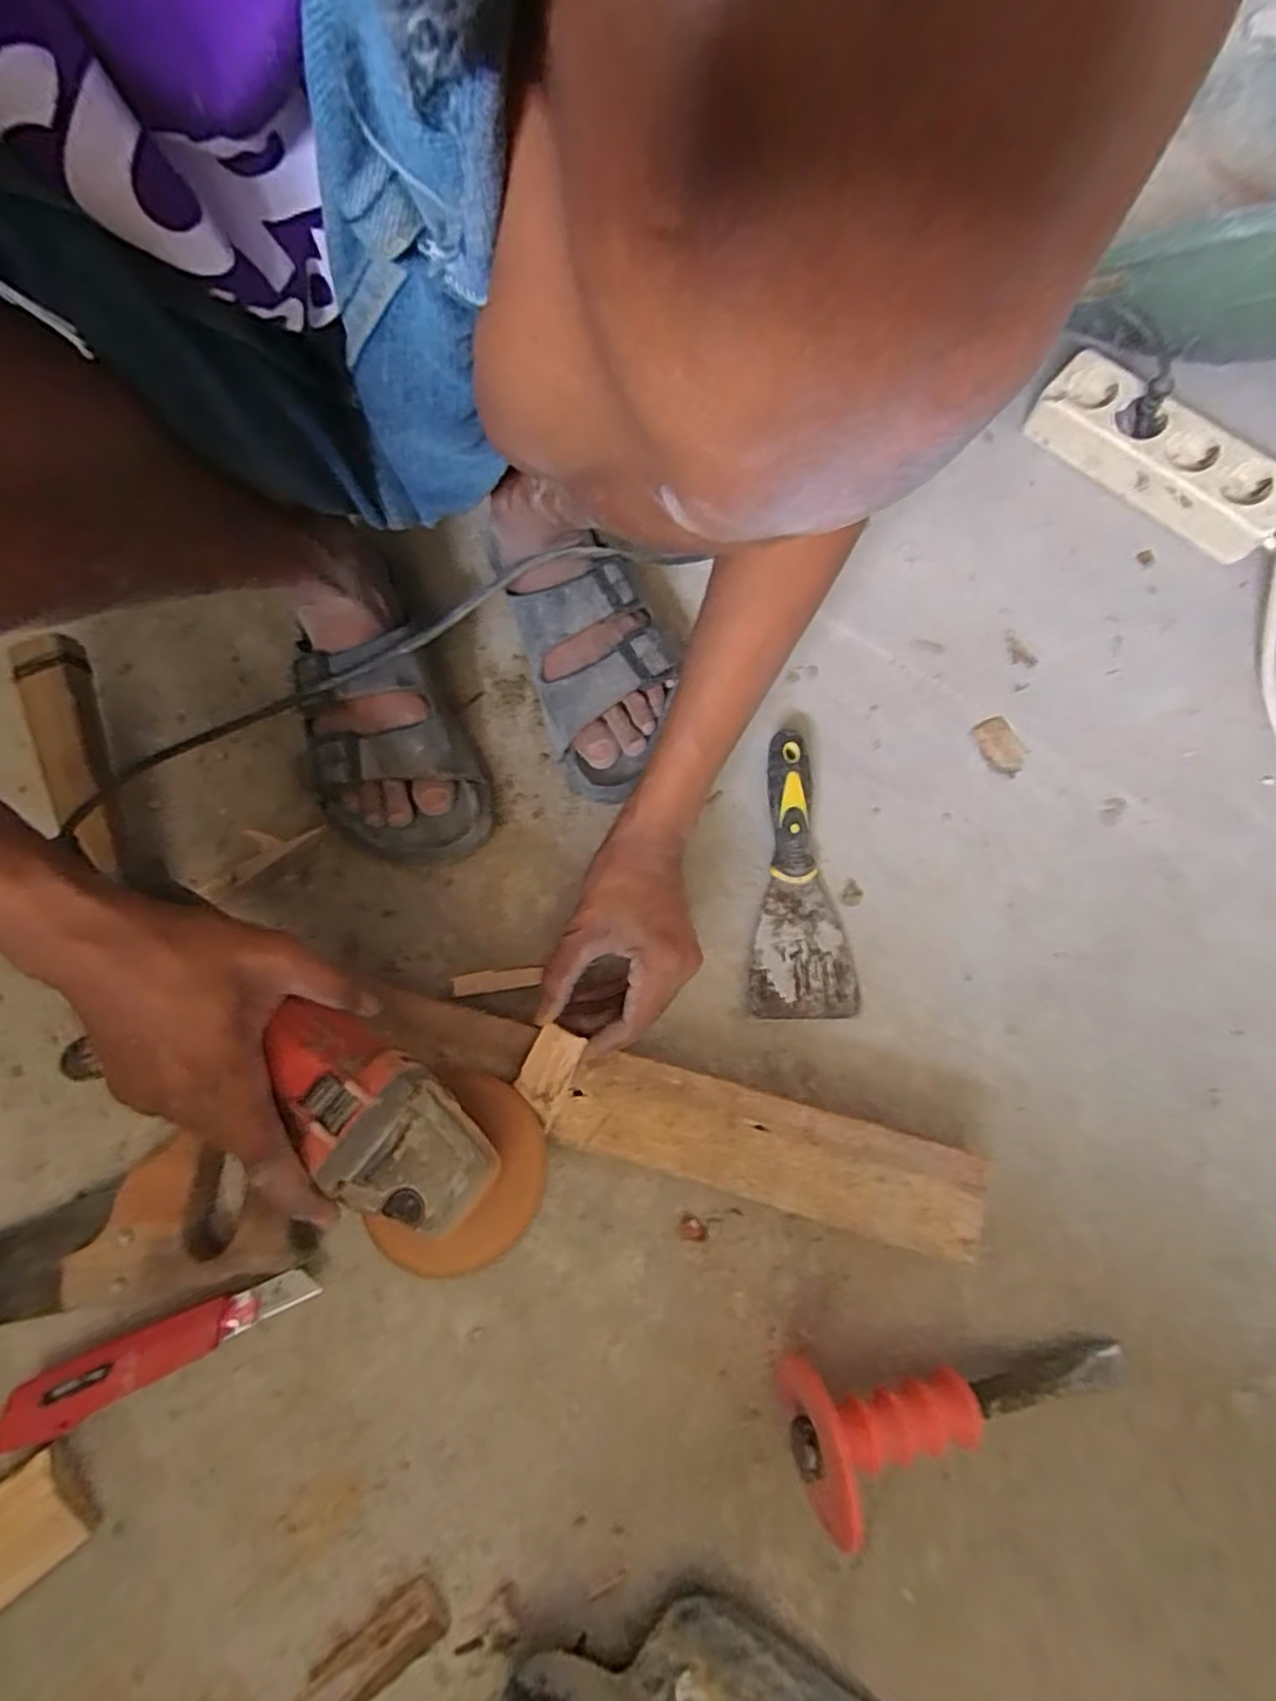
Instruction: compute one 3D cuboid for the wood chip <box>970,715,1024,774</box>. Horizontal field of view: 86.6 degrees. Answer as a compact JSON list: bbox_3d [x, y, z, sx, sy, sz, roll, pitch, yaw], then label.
[{"bbox_3d":[0.264,-0.077,0.493,0.029,0.004,0.043,-18,74,-5],"label":"wood chip"}]

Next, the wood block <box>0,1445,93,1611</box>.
[{"bbox_3d":[-0.339,0.371,0.365,0.072,0.020,0.053,-36,77,-9],"label":"wood block"}]

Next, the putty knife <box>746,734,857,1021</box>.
[{"bbox_3d":[0.107,0.015,0.463,0.068,0.025,0.193,-2,74,0],"label":"putty knife"}]

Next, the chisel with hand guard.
[{"bbox_3d":[0.179,0.303,0.376,0.203,0.077,0.070,-2,73,-14],"label":"chisel with hand guard"}]

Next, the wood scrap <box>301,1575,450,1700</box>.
[{"bbox_3d":[-0.139,0.425,0.355,0.077,0.018,0.032,-35,76,-9],"label":"wood scrap"}]

